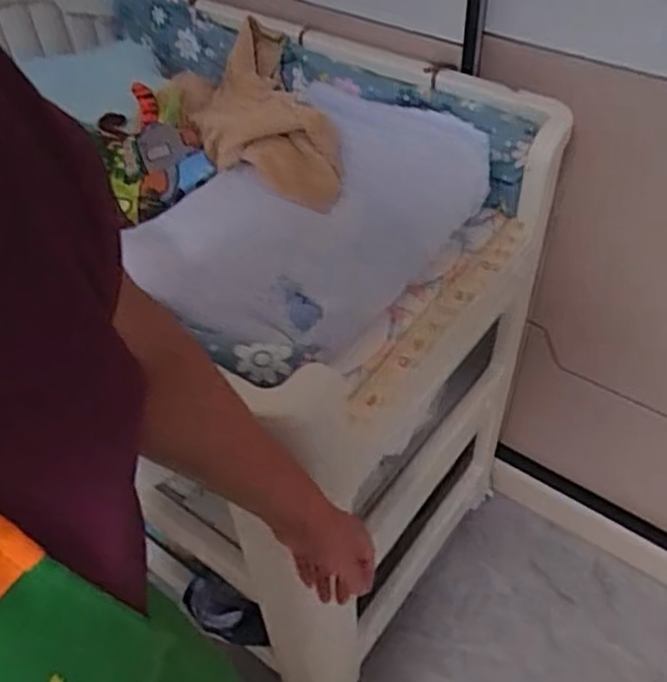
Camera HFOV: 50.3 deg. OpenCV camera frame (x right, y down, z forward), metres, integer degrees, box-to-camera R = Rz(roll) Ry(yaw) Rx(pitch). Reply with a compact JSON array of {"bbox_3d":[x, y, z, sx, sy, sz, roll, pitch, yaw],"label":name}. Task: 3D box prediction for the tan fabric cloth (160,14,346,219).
[{"bbox_3d":[-0.118,-0.305,0.955,0.174,0.090,0.390,-14,43,-7],"label":"tan fabric cloth"}]

